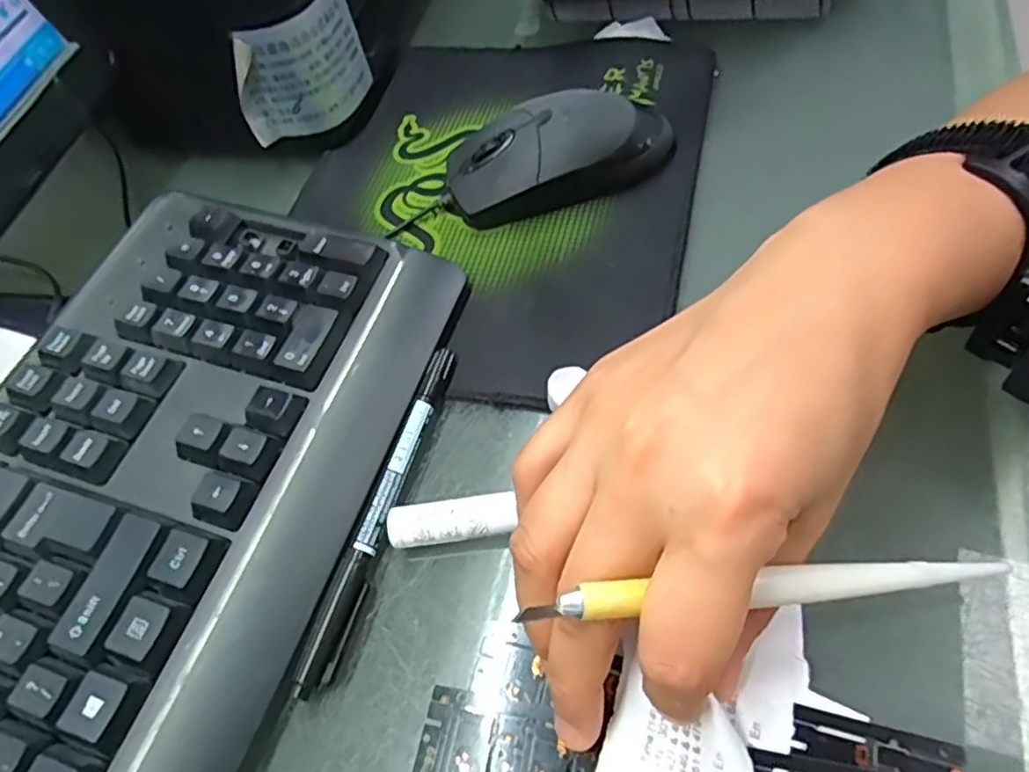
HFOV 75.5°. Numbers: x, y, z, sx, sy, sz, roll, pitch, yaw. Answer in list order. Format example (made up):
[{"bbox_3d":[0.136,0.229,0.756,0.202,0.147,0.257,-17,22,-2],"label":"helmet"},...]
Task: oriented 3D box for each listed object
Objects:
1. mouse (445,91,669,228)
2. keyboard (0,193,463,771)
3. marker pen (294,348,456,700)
[{"bbox_3d":[0.024,-0.117,0.328,0.115,0.036,0.054,-20,61,-9],"label":"mouse"},{"bbox_3d":[-0.167,0.101,0.215,0.162,0.028,0.421,14,60,10],"label":"keyboard"},{"bbox_3d":[-0.049,0.045,0.254,0.010,0.011,0.138,10,60,16],"label":"marker pen"}]

